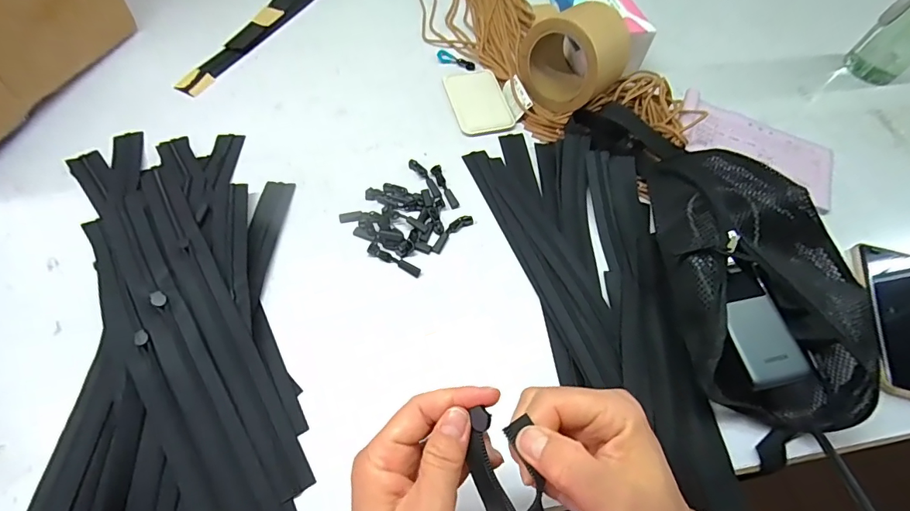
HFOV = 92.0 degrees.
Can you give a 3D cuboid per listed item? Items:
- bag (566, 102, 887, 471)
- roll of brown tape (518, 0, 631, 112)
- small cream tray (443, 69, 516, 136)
[{"bbox_3d":[0.276,-0.020,0.436,0.201,0.061,0.379,-12,63,-11],"label":"bag"},{"bbox_3d":[0.141,-0.231,0.519,0.086,0.103,0.099,-40,71,-22],"label":"roll of brown tape"},{"bbox_3d":[0.029,-0.195,0.551,0.068,0.006,0.105,-13,63,-11],"label":"small cream tray"}]

